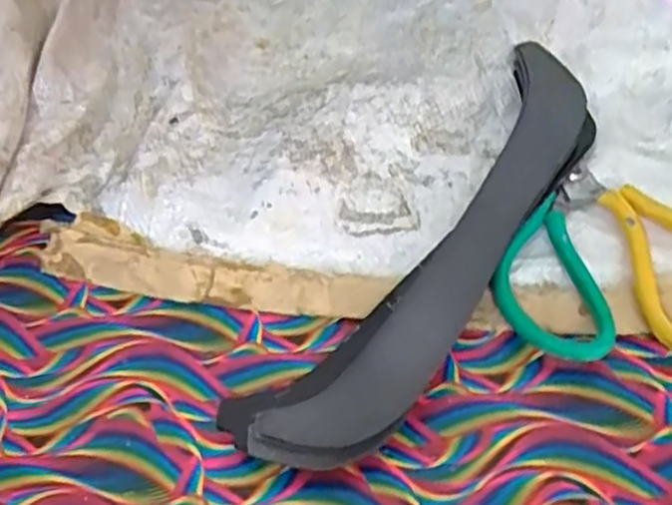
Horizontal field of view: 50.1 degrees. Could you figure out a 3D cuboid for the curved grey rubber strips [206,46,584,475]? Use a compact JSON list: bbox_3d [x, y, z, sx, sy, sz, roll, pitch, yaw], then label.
[{"bbox_3d":[0.063,-0.010,0.387,0.069,0.025,0.309,28,57,25],"label":"curved grey rubber strips"}]

